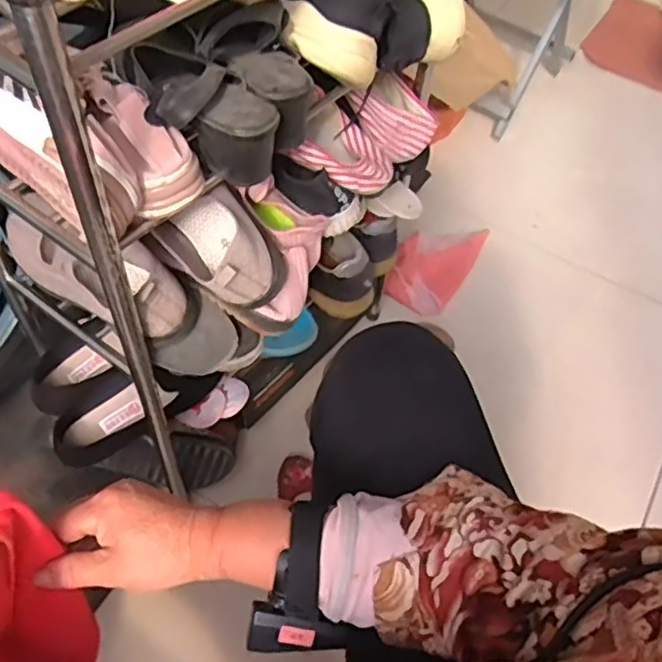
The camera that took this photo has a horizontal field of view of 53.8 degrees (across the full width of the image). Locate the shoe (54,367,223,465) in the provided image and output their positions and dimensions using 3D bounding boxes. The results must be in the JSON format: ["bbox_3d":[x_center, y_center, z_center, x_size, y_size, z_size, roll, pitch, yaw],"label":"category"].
[{"bbox_3d":[-0.233,0.094,0.794,0.204,0.065,0.064,-26,56,-2],"label":"shoe"}]

